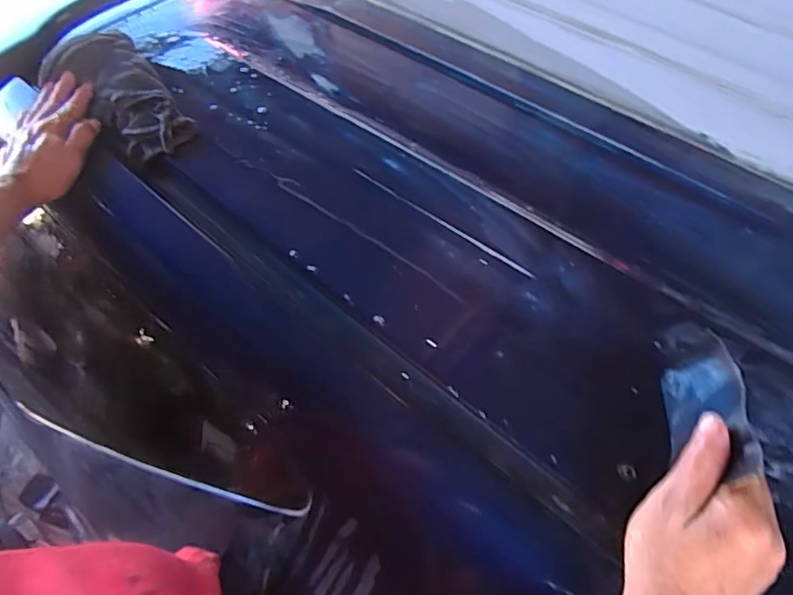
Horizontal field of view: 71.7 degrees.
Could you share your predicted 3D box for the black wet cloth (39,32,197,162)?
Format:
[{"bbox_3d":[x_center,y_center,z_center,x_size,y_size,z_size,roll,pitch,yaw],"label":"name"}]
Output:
[{"bbox_3d":[-0.338,-0.255,0.672,0.237,0.025,0.109,37,76,16],"label":"black wet cloth"}]

